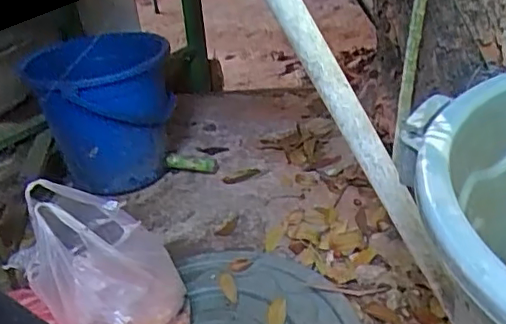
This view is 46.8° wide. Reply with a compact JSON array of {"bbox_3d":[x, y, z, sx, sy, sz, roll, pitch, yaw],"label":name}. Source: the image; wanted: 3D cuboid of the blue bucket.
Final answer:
[{"bbox_3d":[-0.354,-0.121,1.428,0.314,0.336,0.314,-4,30,3],"label":"blue bucket"}]

